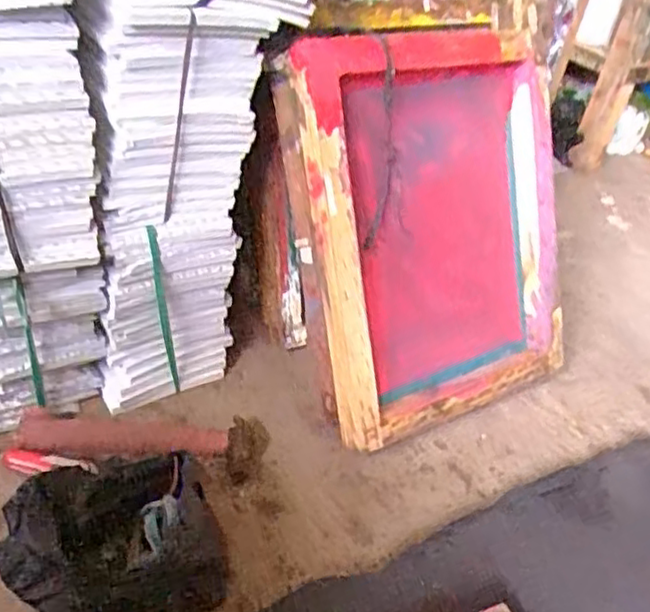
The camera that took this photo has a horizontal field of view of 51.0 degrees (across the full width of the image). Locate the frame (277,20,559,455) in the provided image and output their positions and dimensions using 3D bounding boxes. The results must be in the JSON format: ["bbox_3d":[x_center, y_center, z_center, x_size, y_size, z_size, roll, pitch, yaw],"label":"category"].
[{"bbox_3d":[0.146,-0.100,0.885,0.374,0.488,0.080,-18,20,-27],"label":"frame"}]

